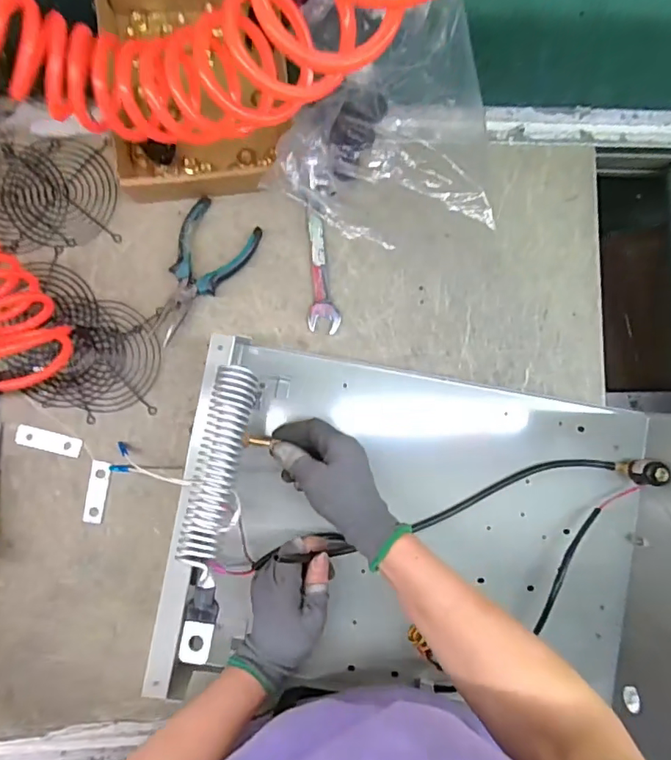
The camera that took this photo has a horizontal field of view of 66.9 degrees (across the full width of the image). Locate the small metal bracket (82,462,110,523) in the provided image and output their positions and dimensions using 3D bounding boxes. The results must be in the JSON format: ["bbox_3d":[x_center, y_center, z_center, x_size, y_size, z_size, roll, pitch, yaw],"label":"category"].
[{"bbox_3d":[-0.246,0.115,0.523,0.018,0.004,0.062,9,86,-4],"label":"small metal bracket"}]

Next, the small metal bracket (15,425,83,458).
[{"bbox_3d":[-0.294,0.063,0.519,0.065,0.005,0.019,15,86,-3],"label":"small metal bracket"}]

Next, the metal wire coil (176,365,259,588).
[{"bbox_3d":[-0.088,0.066,0.379,0.031,0.025,0.155,11,73,-4],"label":"metal wire coil"}]

